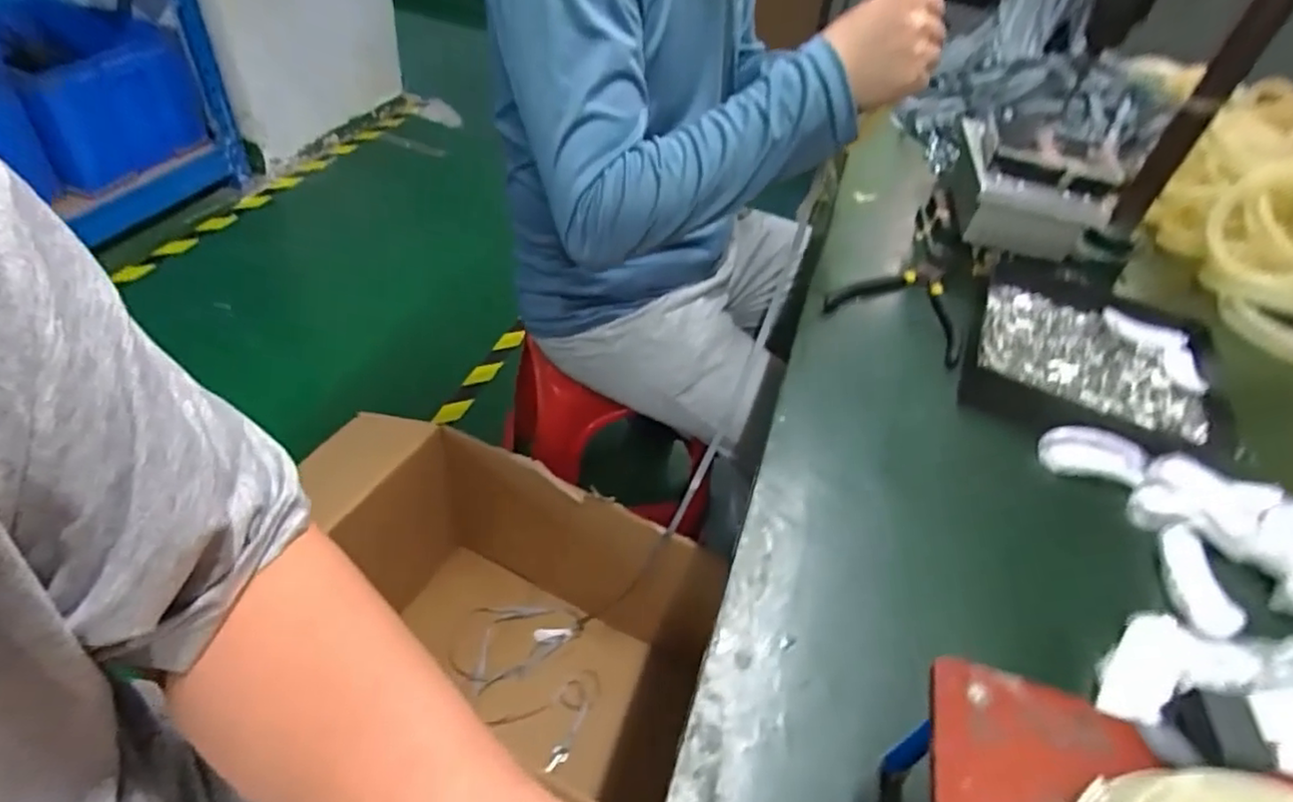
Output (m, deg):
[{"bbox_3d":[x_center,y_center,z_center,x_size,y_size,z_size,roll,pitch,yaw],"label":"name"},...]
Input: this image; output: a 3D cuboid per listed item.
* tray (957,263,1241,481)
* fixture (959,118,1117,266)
[{"bbox_3d":[0.364,-0.041,0.523,0.184,0.024,0.229,24,47,14],"label":"tray"},{"bbox_3d":[0.364,-0.199,0.628,0.130,0.097,0.140,16,45,6],"label":"fixture"}]

